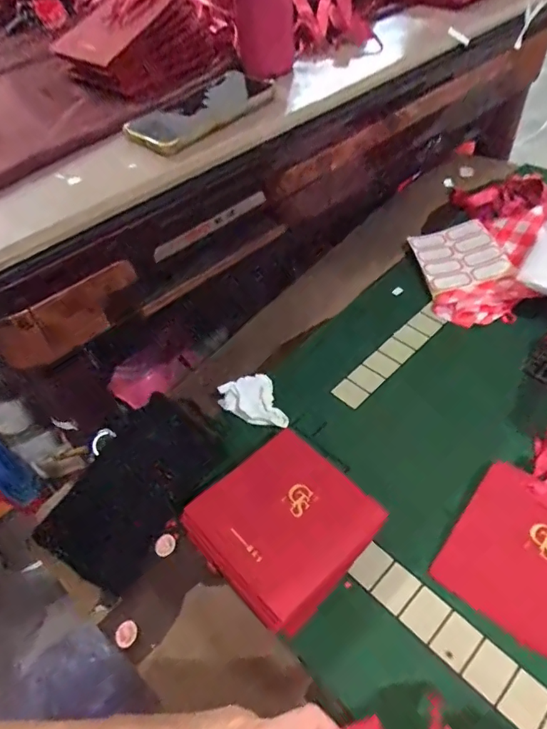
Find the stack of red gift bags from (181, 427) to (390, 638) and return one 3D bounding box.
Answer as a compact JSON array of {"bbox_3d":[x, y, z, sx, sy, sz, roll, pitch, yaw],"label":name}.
[{"bbox_3d":[0.011,0.148,0.481,0.151,0.038,0.142,-37,55,-24],"label":"stack of red gift bags"}]

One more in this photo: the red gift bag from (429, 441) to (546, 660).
[{"bbox_3d":[0.256,0.167,0.462,0.147,0.023,0.179,31,59,29],"label":"red gift bag"}]

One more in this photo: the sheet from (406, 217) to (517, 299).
[{"bbox_3d":[0.266,-0.159,0.721,0.114,0.012,0.127,-10,49,-3],"label":"sheet"}]

